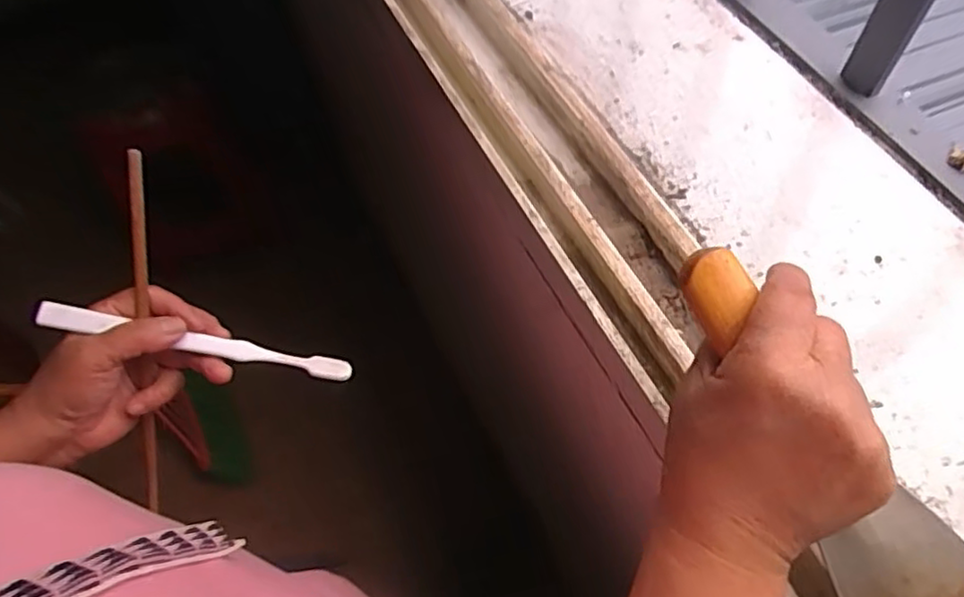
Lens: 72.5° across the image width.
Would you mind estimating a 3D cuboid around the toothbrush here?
[{"bbox_3d":[-0.176,0.029,0.417,0.186,0.007,0.014,14,57,-19],"label":"toothbrush"}]

